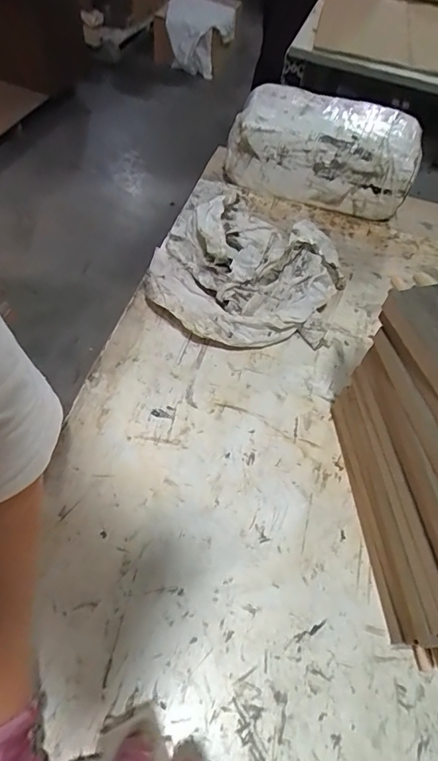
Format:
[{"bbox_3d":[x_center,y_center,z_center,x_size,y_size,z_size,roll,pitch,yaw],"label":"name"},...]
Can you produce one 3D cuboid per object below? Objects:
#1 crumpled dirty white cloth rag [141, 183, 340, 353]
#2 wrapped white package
[{"bbox_3d":[0.025,-0.118,0.483,0.205,0.077,0.171,26,58,11],"label":"crumpled dirty white cloth rag"},{"bbox_3d":[0.138,-0.311,0.596,0.239,0.104,0.099,25,58,11],"label":"wrapped white package"}]

